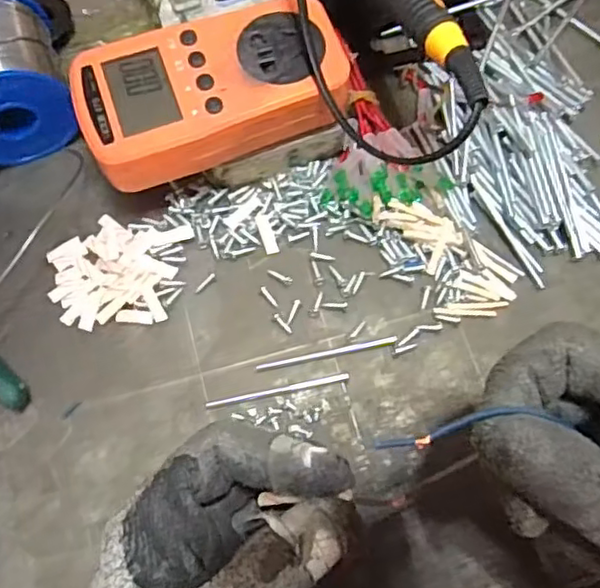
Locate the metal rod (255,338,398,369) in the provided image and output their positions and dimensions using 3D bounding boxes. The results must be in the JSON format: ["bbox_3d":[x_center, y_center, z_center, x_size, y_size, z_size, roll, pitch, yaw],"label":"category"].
[{"bbox_3d":[0.014,0.030,0.320,0.071,0.004,0.004,-10,72,-4],"label":"metal rod"}]

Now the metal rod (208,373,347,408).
[{"bbox_3d":[-0.011,0.048,0.314,0.071,0.004,0.004,-11,72,-4],"label":"metal rod"}]

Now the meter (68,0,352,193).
[{"bbox_3d":[-0.042,-0.100,0.306,0.125,0.031,0.069,-19,72,-6],"label":"meter"}]

